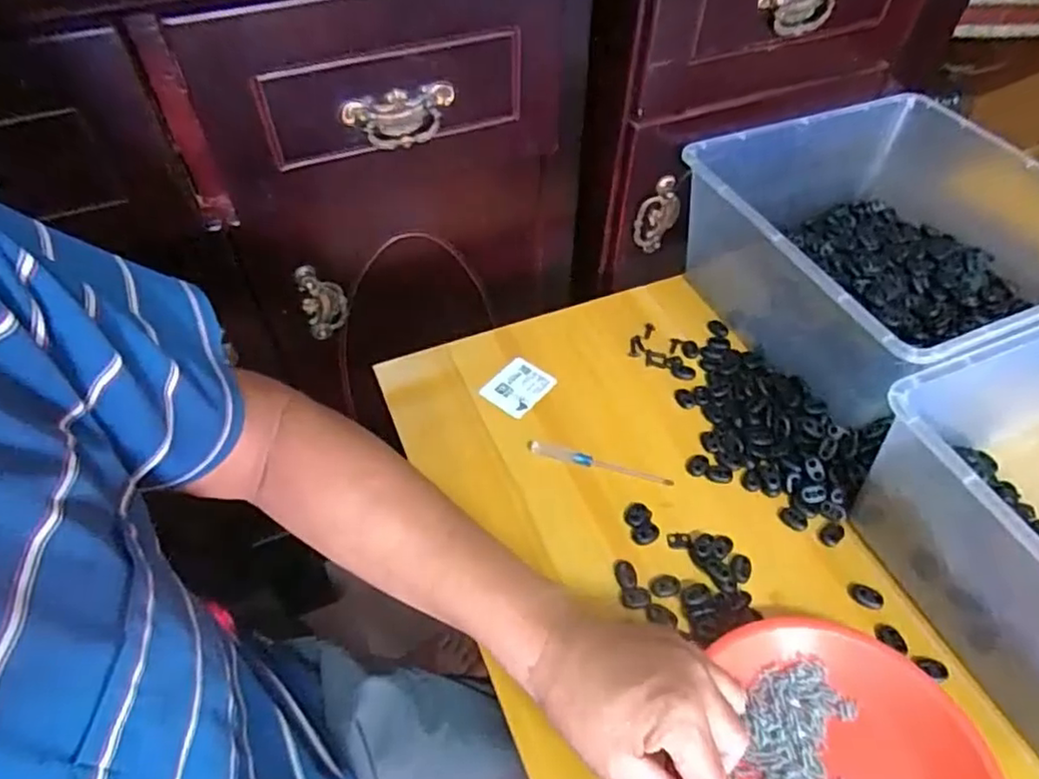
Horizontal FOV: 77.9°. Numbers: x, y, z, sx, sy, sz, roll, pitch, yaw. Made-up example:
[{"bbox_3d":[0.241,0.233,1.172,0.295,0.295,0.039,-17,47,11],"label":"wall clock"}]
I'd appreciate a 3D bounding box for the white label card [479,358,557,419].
[{"bbox_3d":[0.000,-0.002,0.606,0.050,0.005,0.059,35,59,24],"label":"white label card"}]

